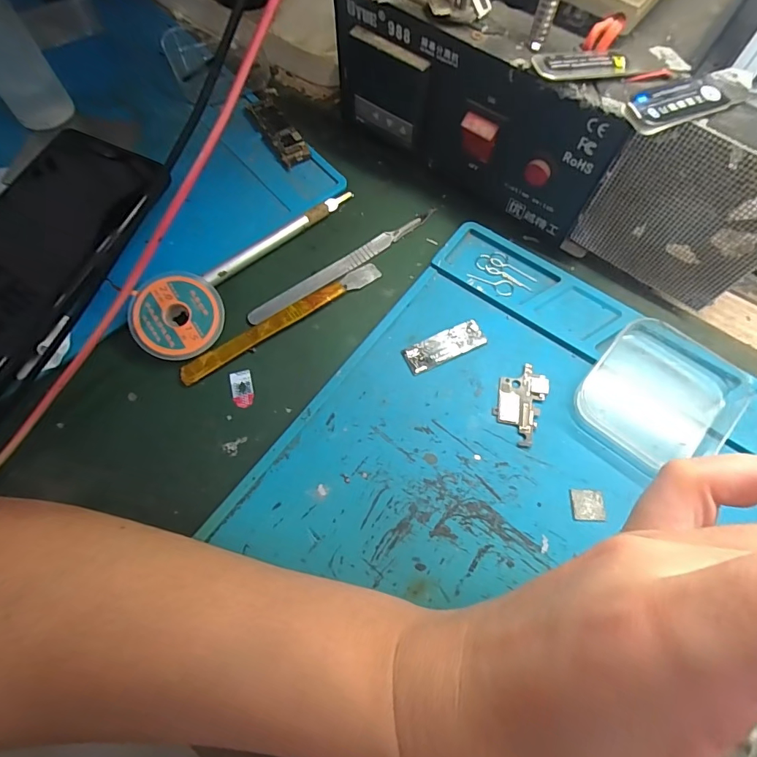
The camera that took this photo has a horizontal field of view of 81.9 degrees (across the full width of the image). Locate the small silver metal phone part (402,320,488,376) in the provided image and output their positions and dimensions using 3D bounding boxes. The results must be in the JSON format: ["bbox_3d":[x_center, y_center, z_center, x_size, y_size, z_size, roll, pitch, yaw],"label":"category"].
[{"bbox_3d":[0.035,-0.017,0.228,0.044,0.004,0.016,-25,69,-10],"label":"small silver metal phone part"}]

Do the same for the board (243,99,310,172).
[{"bbox_3d":[-0.065,-0.159,0.281,0.020,0.006,0.057,-32,71,-13],"label":"board"}]

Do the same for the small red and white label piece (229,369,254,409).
[{"bbox_3d":[-0.069,0.005,0.219,0.010,0.004,0.020,-13,68,-6],"label":"small red and white label piece"}]

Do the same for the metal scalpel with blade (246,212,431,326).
[{"bbox_3d":[-0.019,-0.066,0.249,0.124,0.004,0.012,-36,72,-14],"label":"metal scalpel with blade"}]

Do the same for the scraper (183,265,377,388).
[{"bbox_3d":[-0.050,-0.032,0.234,0.118,0.005,0.012,-32,71,-13],"label":"scraper"}]

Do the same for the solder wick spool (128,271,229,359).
[{"bbox_3d":[-0.103,-0.032,0.221,0.044,0.007,0.043,1,86,-13],"label":"solder wick spool"}]

